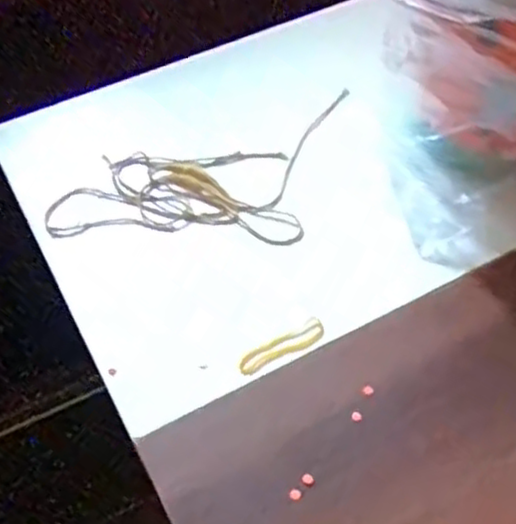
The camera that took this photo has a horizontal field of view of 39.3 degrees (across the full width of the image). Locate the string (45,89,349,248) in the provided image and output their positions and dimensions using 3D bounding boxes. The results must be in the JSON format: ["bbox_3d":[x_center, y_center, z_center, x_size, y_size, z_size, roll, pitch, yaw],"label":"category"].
[{"bbox_3d":[-0.039,-0.069,0.502,0.174,0.005,0.150,6,52,8],"label":"string"}]

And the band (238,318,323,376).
[{"bbox_3d":[0.014,0.049,0.408,0.054,0.004,0.013,-27,55,-17],"label":"band"}]

